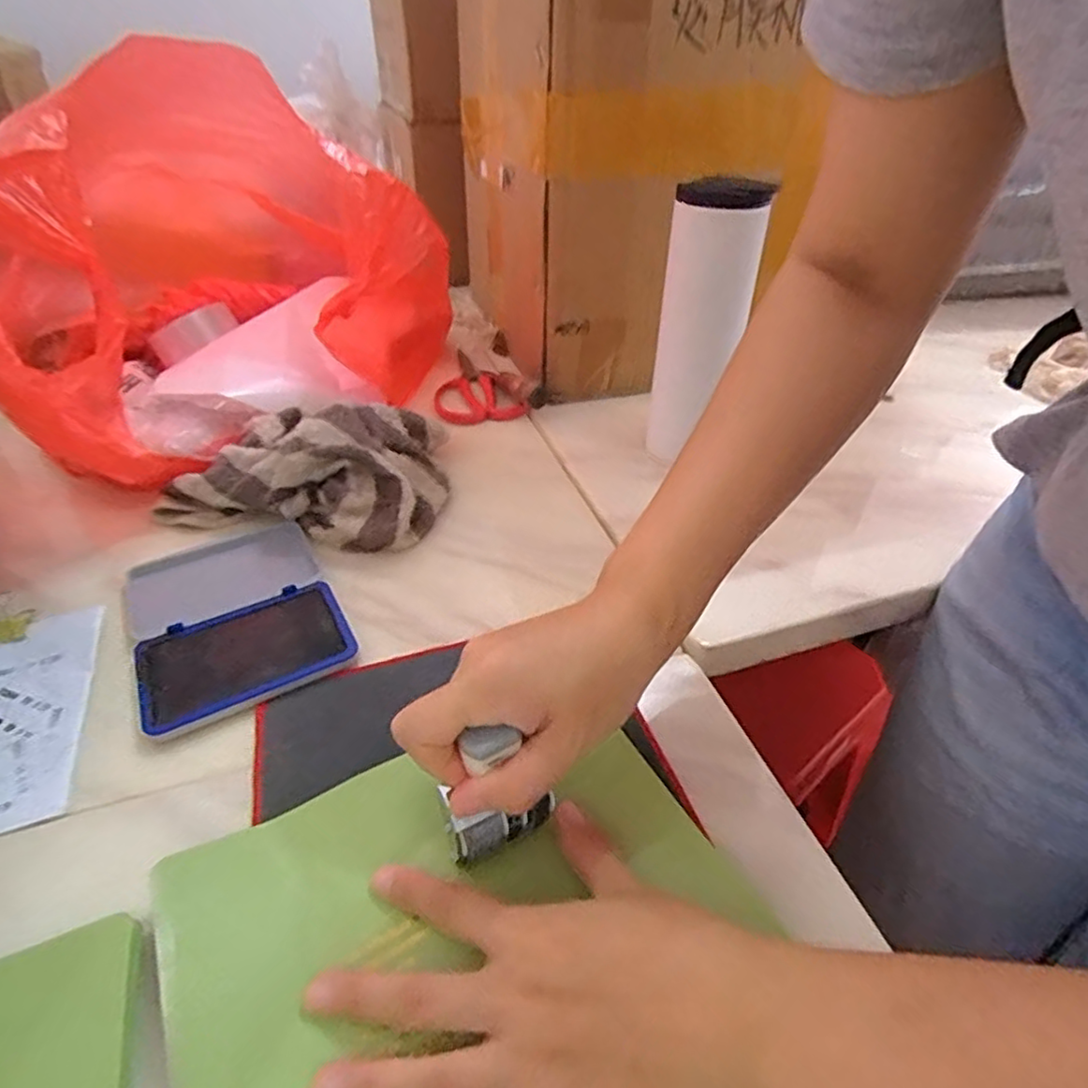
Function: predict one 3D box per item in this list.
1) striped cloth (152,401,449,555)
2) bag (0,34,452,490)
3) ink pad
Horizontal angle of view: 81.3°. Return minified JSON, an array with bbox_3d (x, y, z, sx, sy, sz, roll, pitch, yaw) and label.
[{"bbox_3d":[-0.181,-0.081,0.531,0.210,0.064,0.178,9,40,10],"label":"striped cloth"},{"bbox_3d":[-0.347,-0.282,0.602,0.361,0.282,0.400,29,46,30],"label":"bag"},{"bbox_3d":[-0.204,0.044,0.419,0.119,0.012,0.163,-20,43,-24],"label":"ink pad"}]

